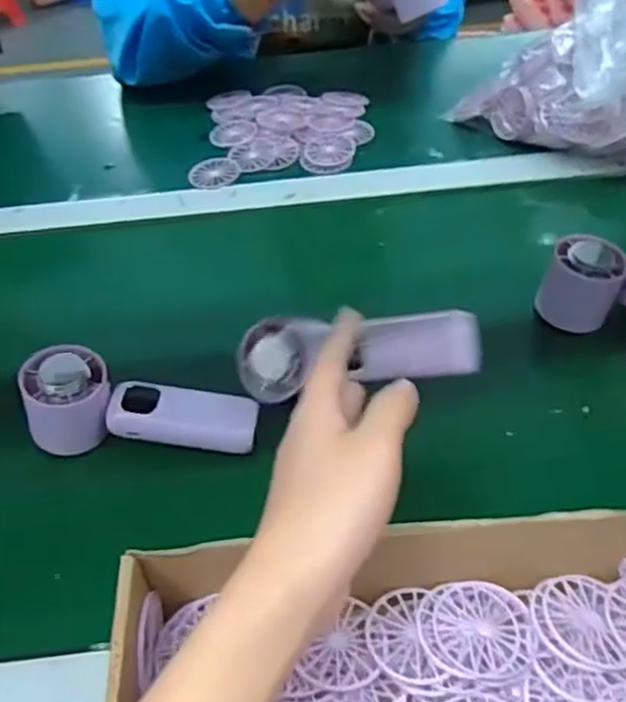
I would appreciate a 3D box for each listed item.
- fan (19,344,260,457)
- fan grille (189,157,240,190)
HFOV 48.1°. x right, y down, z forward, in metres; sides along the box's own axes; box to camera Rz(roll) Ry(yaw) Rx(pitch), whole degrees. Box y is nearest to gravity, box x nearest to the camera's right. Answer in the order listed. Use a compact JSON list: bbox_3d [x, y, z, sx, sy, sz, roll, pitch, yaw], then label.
[{"bbox_3d":[-0.118,0.040,0.486,0.155,0.046,0.058,10,50,-11],"label":"fan"},{"bbox_3d":[-0.101,-0.183,0.722,0.051,0.007,0.051,-9,47,-5],"label":"fan grille"}]

